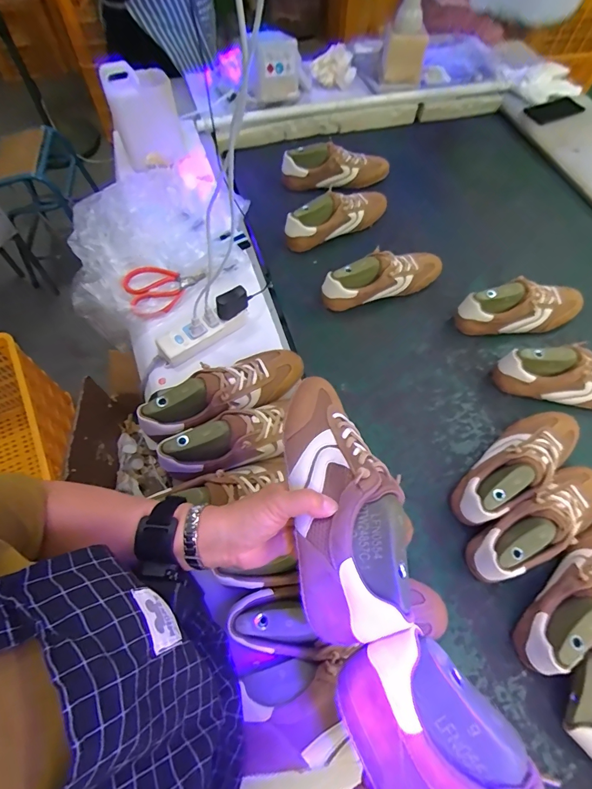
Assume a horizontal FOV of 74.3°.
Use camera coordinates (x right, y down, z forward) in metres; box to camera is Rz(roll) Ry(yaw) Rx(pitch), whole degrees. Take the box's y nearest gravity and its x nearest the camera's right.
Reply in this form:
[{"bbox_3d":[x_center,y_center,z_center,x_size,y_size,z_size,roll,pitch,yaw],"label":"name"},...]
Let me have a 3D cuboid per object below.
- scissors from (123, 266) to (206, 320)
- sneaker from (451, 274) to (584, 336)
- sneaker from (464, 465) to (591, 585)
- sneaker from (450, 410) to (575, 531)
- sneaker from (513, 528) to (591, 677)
[{"bbox_3d":[-0.249,-0.206,0.747,0.141,0.026,0.107,-23,64,-12],"label":"scissors"},{"bbox_3d":[0.448,-0.174,0.768,0.266,0.091,0.087,-12,64,-7],"label":"sneaker"},{"bbox_3d":[0.373,0.185,0.586,0.263,0.083,0.079,-26,66,-13],"label":"sneaker"},{"bbox_3d":[0.356,0.103,0.621,0.268,0.087,0.091,-31,67,-15],"label":"sneaker"},{"bbox_3d":[0.410,0.272,0.543,0.269,0.079,0.082,-36,69,-17],"label":"sneaker"}]

